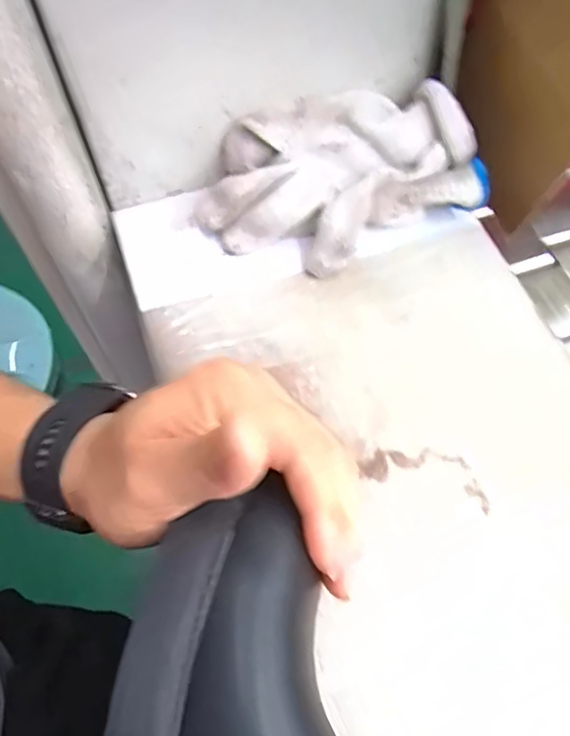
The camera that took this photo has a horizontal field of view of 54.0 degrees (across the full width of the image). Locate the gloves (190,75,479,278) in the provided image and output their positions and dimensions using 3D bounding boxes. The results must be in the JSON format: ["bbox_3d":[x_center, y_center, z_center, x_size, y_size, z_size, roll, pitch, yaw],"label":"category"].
[{"bbox_3d":[0.037,-0.127,0.377,0.179,0.057,0.108,-14,63,-8],"label":"gloves"}]

